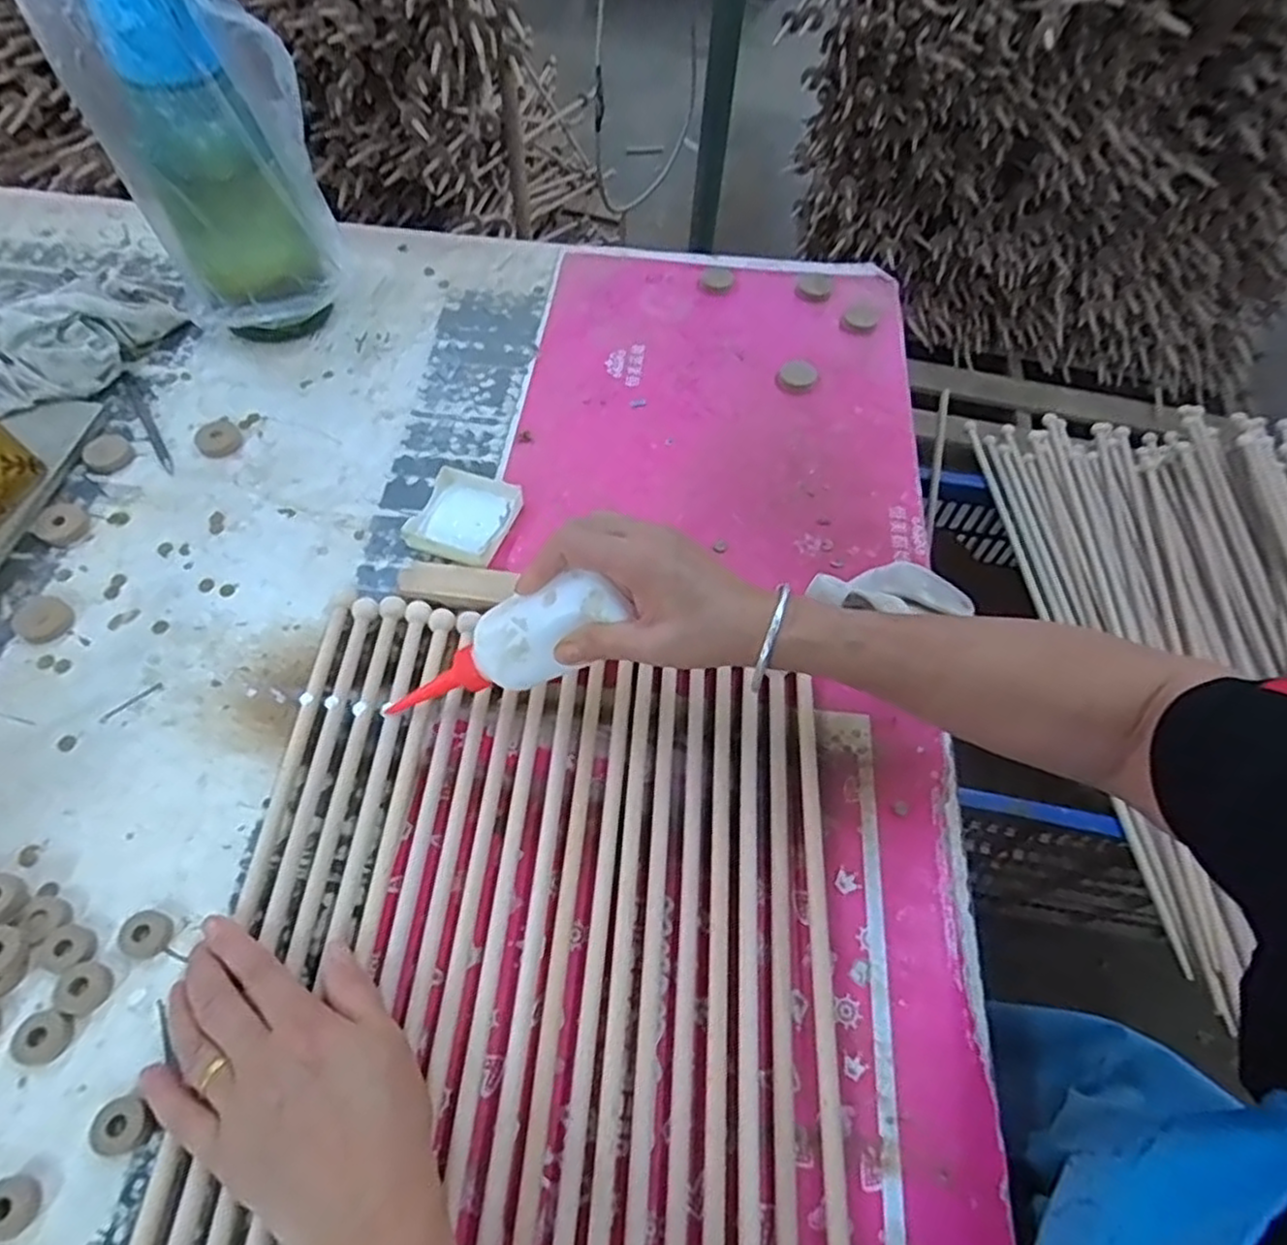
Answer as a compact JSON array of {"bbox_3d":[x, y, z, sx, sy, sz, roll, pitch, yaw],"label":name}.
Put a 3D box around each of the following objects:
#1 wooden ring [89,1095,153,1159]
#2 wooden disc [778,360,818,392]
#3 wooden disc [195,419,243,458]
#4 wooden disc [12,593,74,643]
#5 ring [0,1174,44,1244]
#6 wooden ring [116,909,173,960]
[{"bbox_3d":[-0.269,0.258,0.369,0.025,0.010,0.025,1,59,-2],"label":"wooden ring"},{"bbox_3d":[0.145,-0.231,0.677,0.035,0.009,0.036,7,59,2],"label":"wooden disc"},{"bbox_3d":[-0.367,-0.161,0.622,0.035,0.009,0.043,-20,62,-14],"label":"wooden disc"},{"bbox_3d":[-0.437,-0.005,0.525,0.035,0.011,0.040,-17,62,-13],"label":"wooden disc"},{"bbox_3d":[-0.310,0.285,0.350,0.029,0.008,0.025,-14,61,-11],"label":"ring"},{"bbox_3d":[-0.287,0.179,0.416,0.026,0.008,0.025,1,59,-2],"label":"wooden ring"}]

